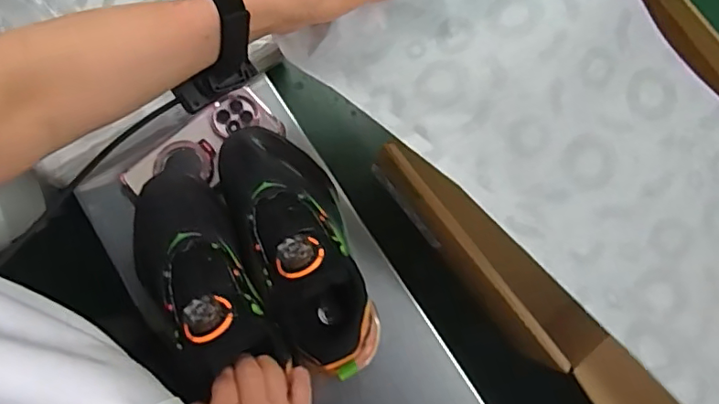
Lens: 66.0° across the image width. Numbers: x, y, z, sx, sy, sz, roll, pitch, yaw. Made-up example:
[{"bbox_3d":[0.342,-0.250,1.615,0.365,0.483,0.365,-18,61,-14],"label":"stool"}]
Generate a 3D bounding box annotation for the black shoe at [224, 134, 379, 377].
[{"bbox_3d":[-0.056,0.032,0.504,0.096,0.134,0.235,-26,78,-7],"label":"black shoe"}]

